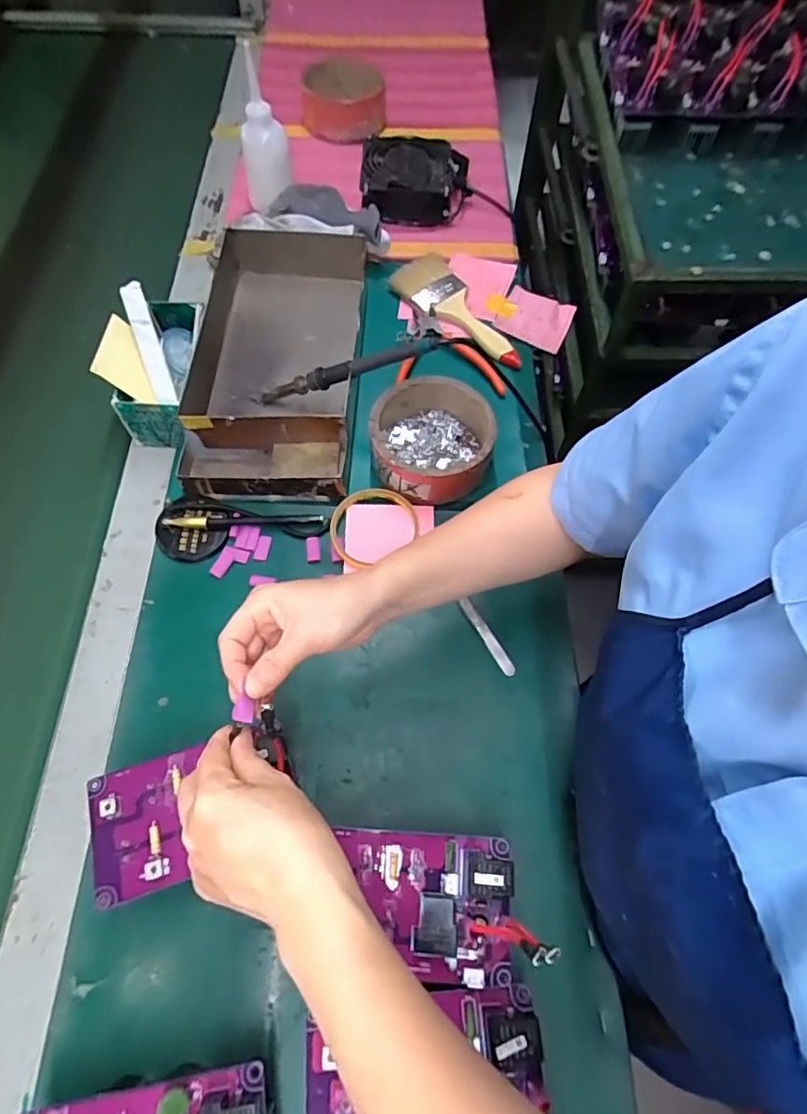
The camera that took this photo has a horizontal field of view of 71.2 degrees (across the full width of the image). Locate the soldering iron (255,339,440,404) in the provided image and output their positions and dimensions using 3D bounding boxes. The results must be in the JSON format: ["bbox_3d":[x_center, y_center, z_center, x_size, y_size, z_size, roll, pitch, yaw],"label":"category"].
[{"bbox_3d":[-0.065,-0.186,0.570,0.211,0.019,0.015,-9,61,23],"label":"soldering iron"}]

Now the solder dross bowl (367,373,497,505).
[{"bbox_3d":[0.029,-0.119,0.571,0.118,0.051,0.123,0,64,-1],"label":"solder dross bowl"}]

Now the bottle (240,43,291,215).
[{"bbox_3d":[-0.176,-0.521,0.707,0.059,0.151,0.051,-9,64,-5],"label":"bottle"}]

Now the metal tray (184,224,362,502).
[{"bbox_3d":[-0.140,-0.218,0.614,0.181,0.061,0.335,2,64,0],"label":"metal tray"}]

